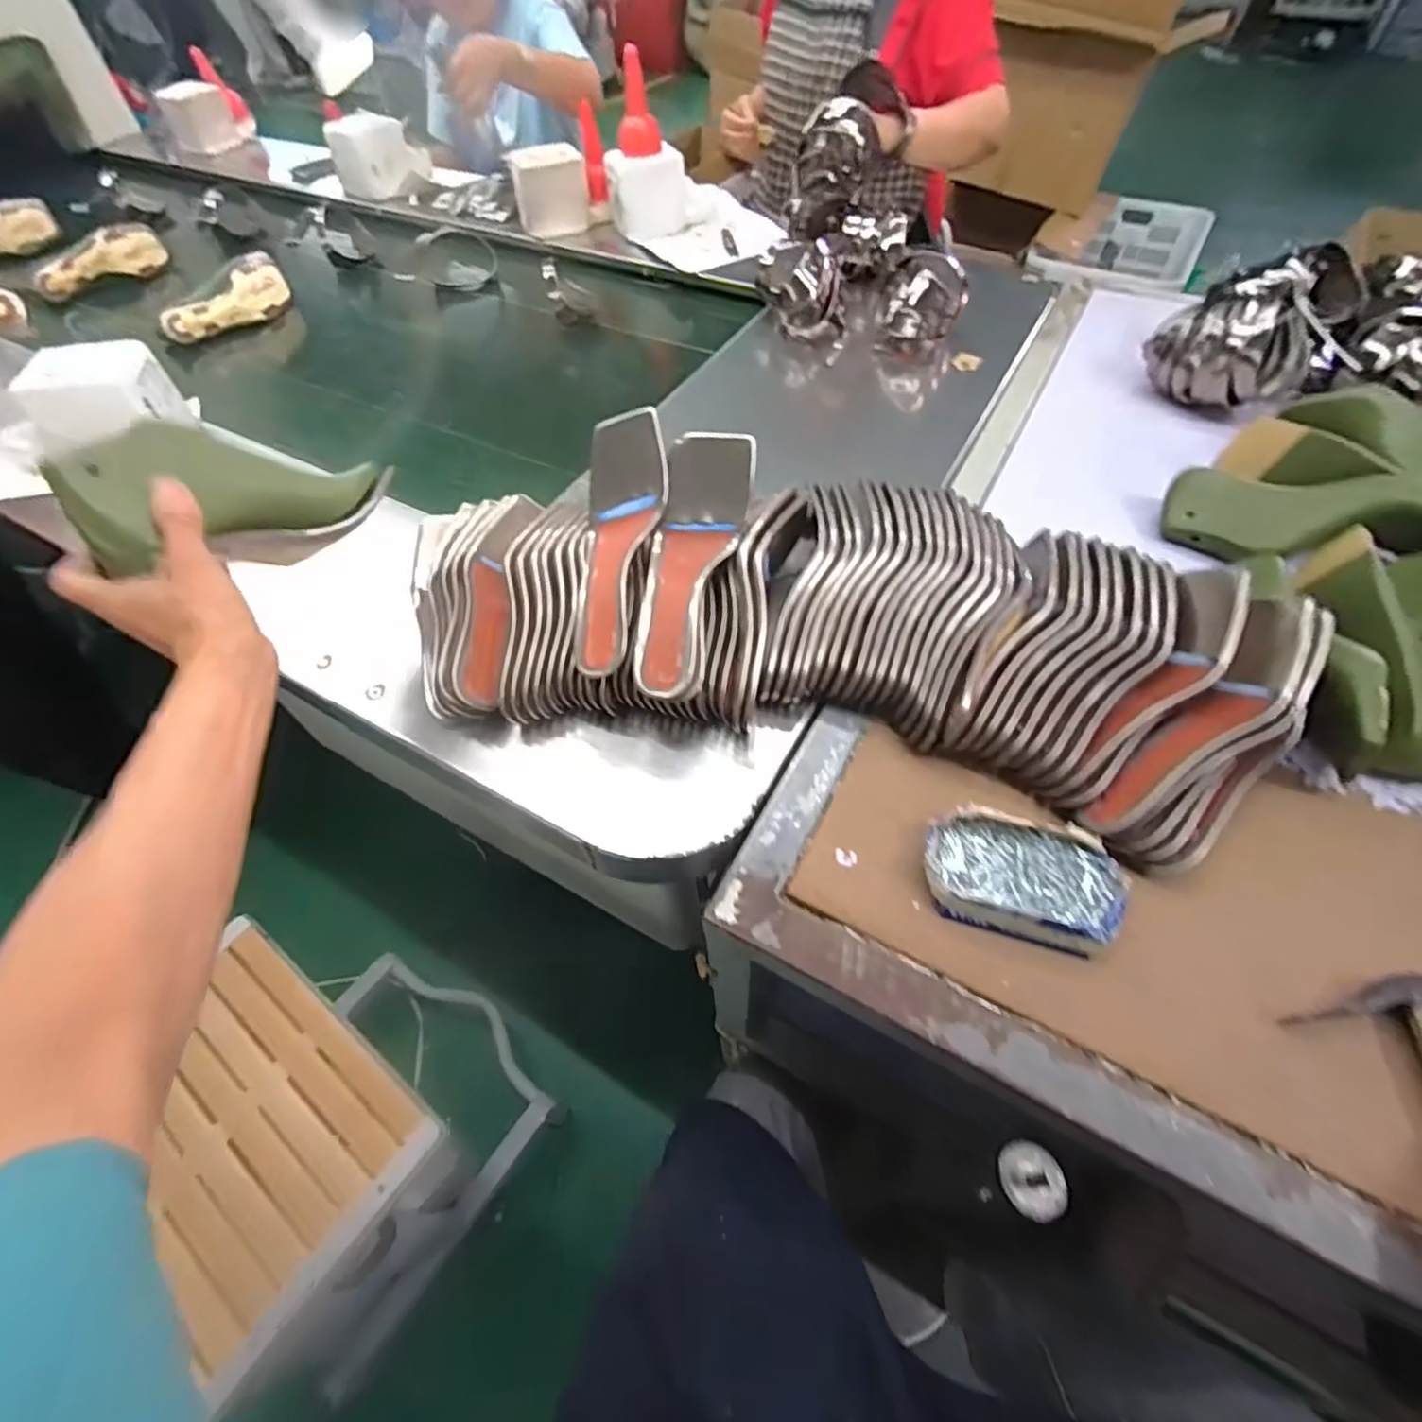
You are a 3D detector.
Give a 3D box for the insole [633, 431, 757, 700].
[{"bbox_3d":[-0.019,-0.126,0.551,0.073,0.034,0.232,12,79,10],"label":"insole"}]

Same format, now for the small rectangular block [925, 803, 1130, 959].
[{"bbox_3d":[0.227,0.120,0.473,0.135,0.028,0.085,13,56,11],"label":"small rectangular block"}]

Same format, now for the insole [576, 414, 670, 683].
[{"bbox_3d":[-0.082,-0.142,0.569,0.072,0.053,0.230,6,80,6],"label":"insole"}]

